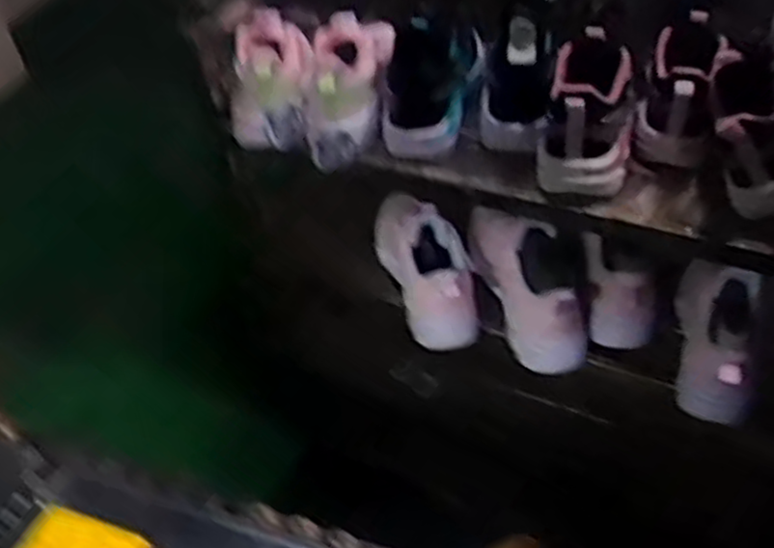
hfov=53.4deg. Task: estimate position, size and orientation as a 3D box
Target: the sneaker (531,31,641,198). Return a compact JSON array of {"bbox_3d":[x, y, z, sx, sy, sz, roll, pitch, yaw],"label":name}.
[{"bbox_3d":[0.219,-0.196,0.802,0.085,0.134,0.239,10,44,17],"label":"sneaker"}]

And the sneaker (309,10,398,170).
[{"bbox_3d":[-0.051,-0.210,0.839,0.082,0.080,0.178,8,78,15],"label":"sneaker"}]

